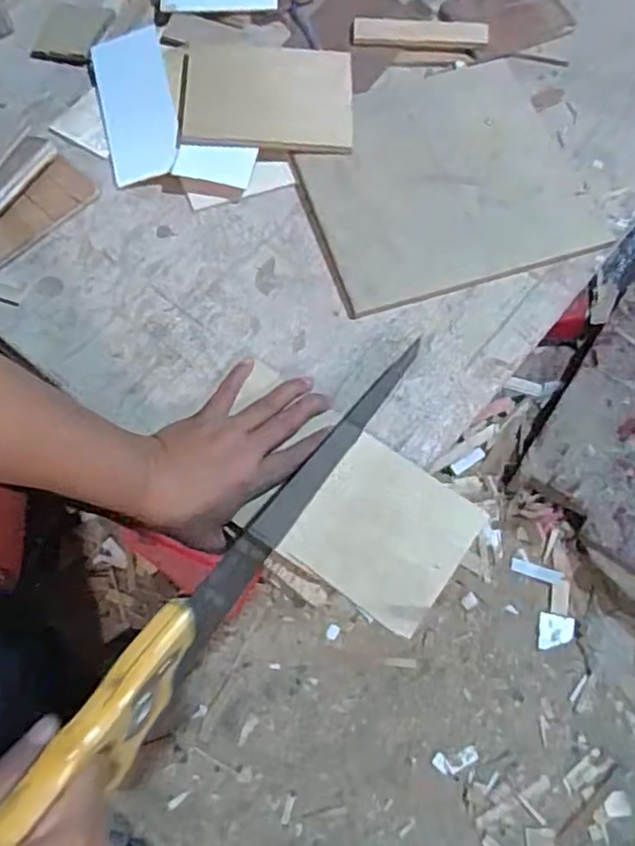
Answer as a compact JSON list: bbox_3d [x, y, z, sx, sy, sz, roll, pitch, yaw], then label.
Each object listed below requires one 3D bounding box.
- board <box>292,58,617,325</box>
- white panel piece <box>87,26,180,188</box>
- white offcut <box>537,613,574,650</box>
[{"bbox_3d":[0.110,-0.236,0.616,0.247,0.015,0.251,-16,70,-7],"label":"board"},{"bbox_3d":[-0.175,-0.305,0.636,0.068,0.010,0.175,-13,70,-6],"label":"white panel piece"},{"bbox_3d":[0.414,0.365,1.149,0.058,0.011,0.059,7,66,5],"label":"white offcut"}]

